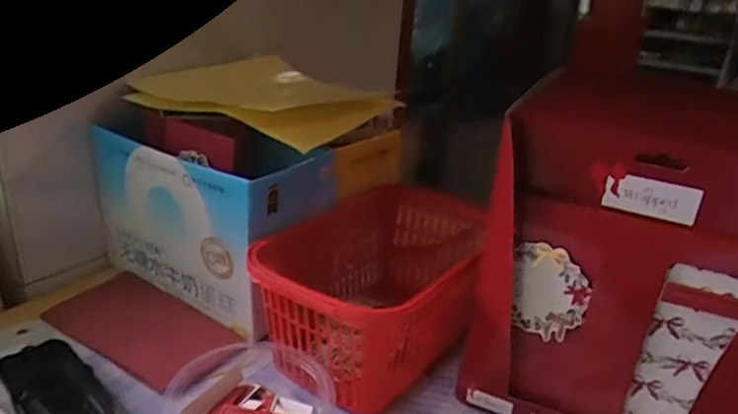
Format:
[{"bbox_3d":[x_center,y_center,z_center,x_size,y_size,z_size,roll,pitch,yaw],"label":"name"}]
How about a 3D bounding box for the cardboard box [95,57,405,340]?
[{"bbox_3d":[-0.122,-0.015,0.624,0.224,0.180,0.231,23,29,34],"label":"cardboard box"}]

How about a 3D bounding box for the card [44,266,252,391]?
[{"bbox_3d":[-0.209,0.106,0.539,0.163,0.006,0.094,19,27,28],"label":"card"}]

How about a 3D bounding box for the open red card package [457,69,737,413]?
[{"bbox_3d":[0.178,0.058,0.406,0.200,0.268,0.063,18,27,26],"label":"open red card package"}]

